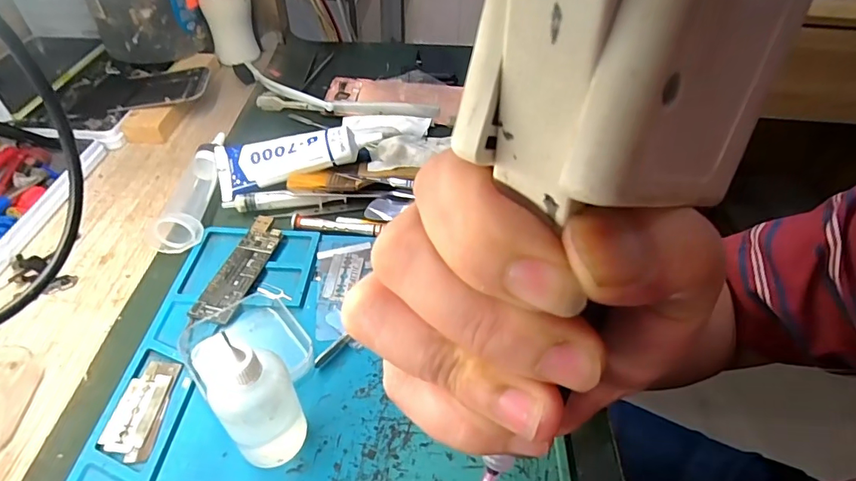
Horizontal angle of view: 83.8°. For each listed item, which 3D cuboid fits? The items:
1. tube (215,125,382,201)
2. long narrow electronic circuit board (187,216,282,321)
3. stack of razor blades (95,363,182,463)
[{"bbox_3d":[-0.107,-0.070,0.392,0.134,0.021,0.042,-12,82,7],"label":"tube"},{"bbox_3d":[-0.128,0.017,0.329,0.028,0.004,0.091,11,47,7],"label":"long narrow electronic circuit board"},{"bbox_3d":[-0.157,0.091,0.260,0.025,0.004,0.055,0,45,-3],"label":"stack of razor blades"}]

